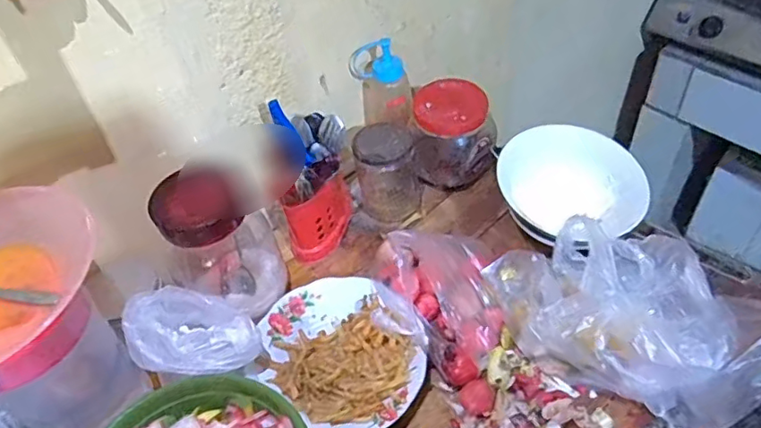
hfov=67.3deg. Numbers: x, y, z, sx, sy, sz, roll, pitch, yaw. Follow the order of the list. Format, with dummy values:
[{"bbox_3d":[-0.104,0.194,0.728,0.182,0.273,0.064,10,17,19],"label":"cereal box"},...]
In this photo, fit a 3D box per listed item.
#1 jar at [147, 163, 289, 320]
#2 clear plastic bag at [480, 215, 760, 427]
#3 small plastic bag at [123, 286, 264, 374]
[{"bbox_3d":[-0.198,0.024,0.705,0.119,0.194,0.127,-3,47,4],"label":"jar"},{"bbox_3d":[0.258,0.100,0.608,0.287,0.145,0.140,14,51,19],"label":"clear plastic bag"},{"bbox_3d":[-0.209,0.131,0.638,0.146,0.057,0.089,4,48,10],"label":"small plastic bag"}]

